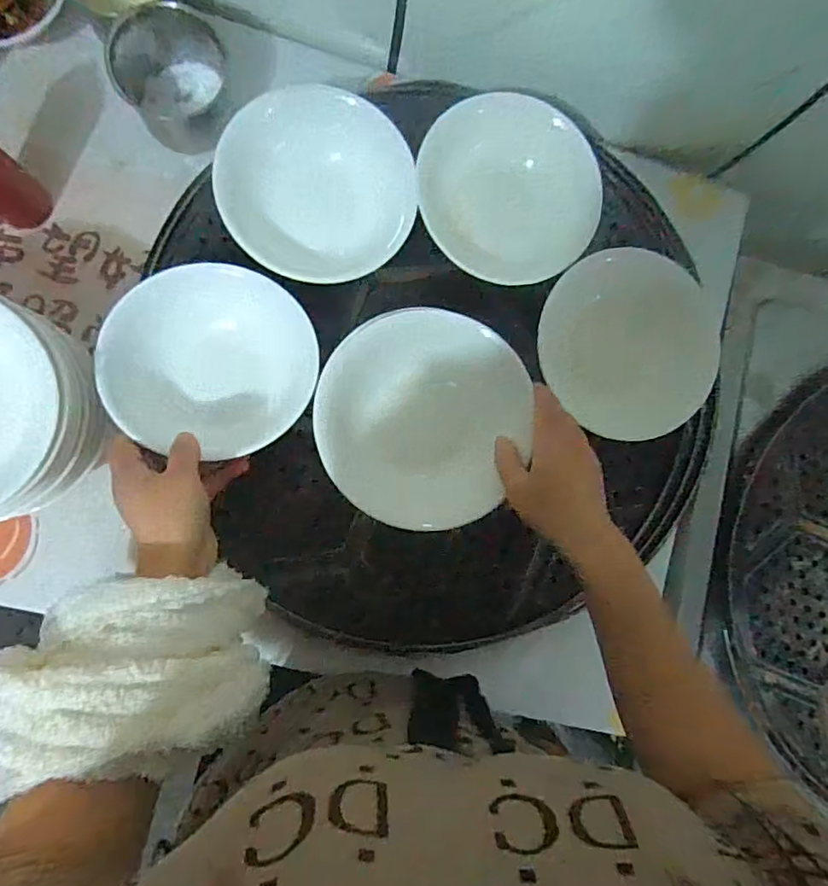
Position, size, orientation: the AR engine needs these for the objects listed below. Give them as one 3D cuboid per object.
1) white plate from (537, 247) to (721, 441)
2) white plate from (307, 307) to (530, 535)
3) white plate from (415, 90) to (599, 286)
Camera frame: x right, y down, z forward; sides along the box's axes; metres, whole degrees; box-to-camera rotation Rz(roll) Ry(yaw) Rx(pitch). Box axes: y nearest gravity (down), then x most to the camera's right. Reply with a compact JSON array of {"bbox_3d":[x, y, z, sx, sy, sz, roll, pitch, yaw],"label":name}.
[{"bbox_3d":[0.201,-0.093,0.522,0.153,0.032,0.169,-41,92,-9],"label":"white plate"},{"bbox_3d":[0.007,-0.020,0.450,0.159,0.030,0.168,5,84,-8],"label":"white plate"},{"bbox_3d":[0.086,-0.229,0.520,0.169,0.043,0.161,16,84,-7],"label":"white plate"}]

